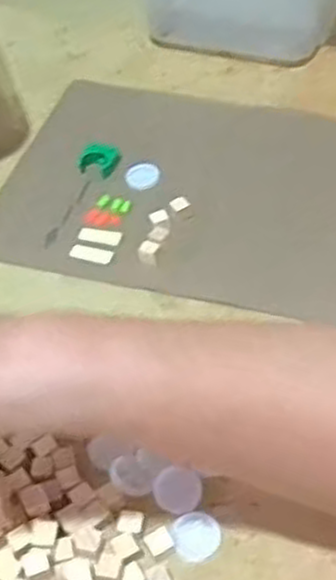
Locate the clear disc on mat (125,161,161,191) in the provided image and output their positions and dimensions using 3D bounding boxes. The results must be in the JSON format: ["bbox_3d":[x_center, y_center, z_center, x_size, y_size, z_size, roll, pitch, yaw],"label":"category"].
[{"bbox_3d":[-0.018,-0.082,0.563,0.024,0.004,0.026,-2,47,2],"label":"clear disc on mat"}]

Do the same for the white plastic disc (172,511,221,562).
[{"bbox_3d":[0.014,0.117,0.380,0.023,0.004,0.024,-2,47,2],"label":"white plastic disc"}]

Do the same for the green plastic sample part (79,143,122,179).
[{"bbox_3d":[-0.050,-0.095,0.572,0.025,0.016,0.021,12,49,15],"label":"green plastic sample part"}]

